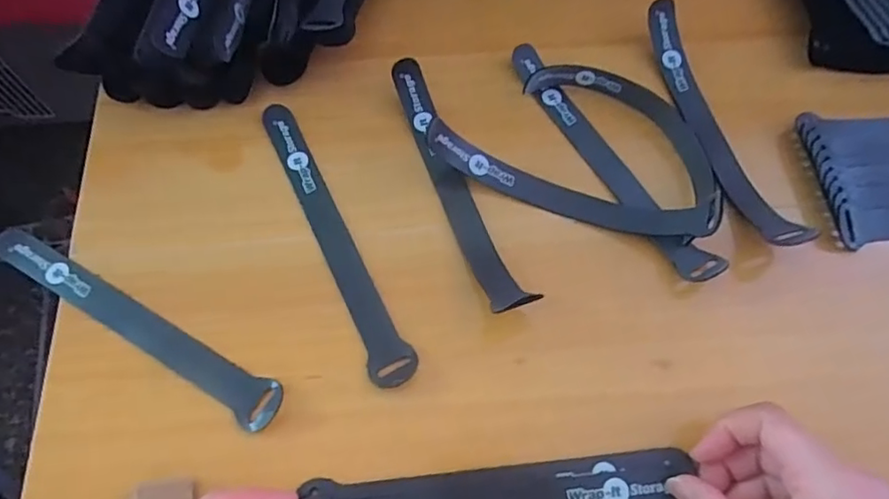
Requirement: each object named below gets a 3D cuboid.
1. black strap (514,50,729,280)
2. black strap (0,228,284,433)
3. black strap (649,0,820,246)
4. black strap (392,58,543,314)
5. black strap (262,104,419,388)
[{"bbox_3d":[0.105,-0.063,0.376,0.023,0.013,0.204,-26,67,-13],"label":"black strap"},{"bbox_3d":[-0.177,0.039,0.327,0.204,0.007,0.024,29,59,14],"label":"black strap"},{"bbox_3d":[0.169,-0.083,0.360,0.021,0.023,0.188,-11,65,-6],"label":"black strap"},{"bbox_3d":[0.005,-0.044,0.360,0.025,0.018,0.184,-21,66,-10],"label":"black strap"},{"bbox_3d":[-0.068,-0.013,0.351,0.025,0.004,0.206,-23,66,-11],"label":"black strap"}]

